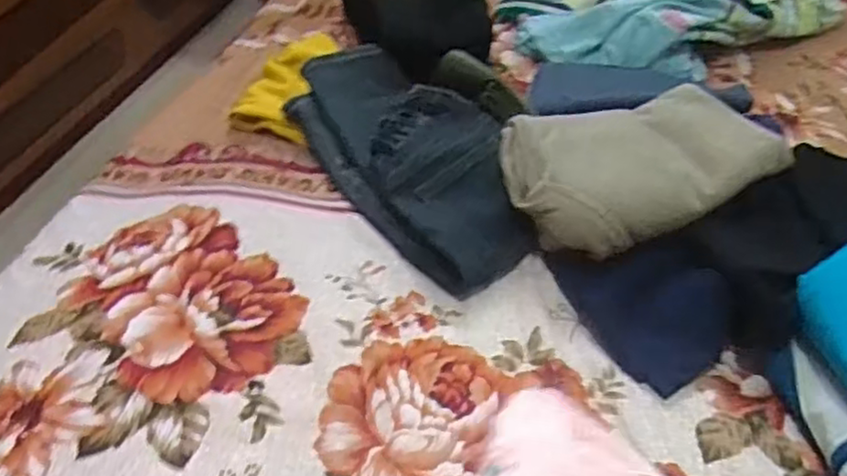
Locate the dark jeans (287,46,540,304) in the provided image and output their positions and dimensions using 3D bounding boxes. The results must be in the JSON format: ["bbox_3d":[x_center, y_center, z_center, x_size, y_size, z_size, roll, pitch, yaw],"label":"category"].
[{"bbox_3d":[-0.020,-0.102,0.785,0.170,0.074,0.384,-24,50,-26],"label":"dark jeans"}]

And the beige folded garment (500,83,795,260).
[{"bbox_3d":[0.214,-0.069,0.727,0.251,0.103,0.165,-16,47,-20],"label":"beige folded garment"}]

